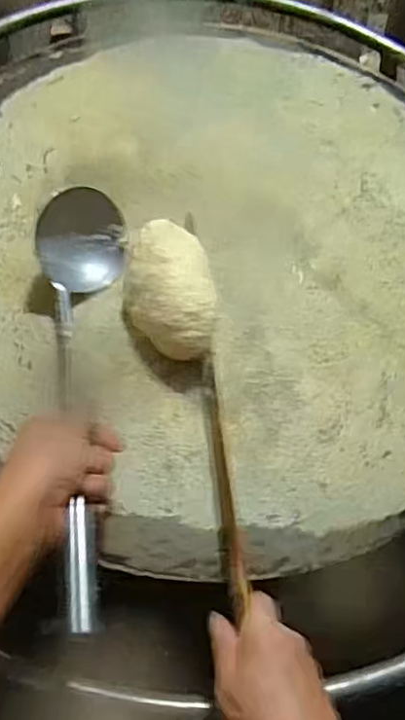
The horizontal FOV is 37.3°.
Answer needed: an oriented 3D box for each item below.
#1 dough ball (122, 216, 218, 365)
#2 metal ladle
[{"bbox_3d":[-0.032,-0.065,0.529,0.073,0.059,0.144,-9,64,-7],"label":"dough ball"},{"bbox_3d":[-0.094,0.018,0.470,0.069,0.087,0.363,-3,57,-4],"label":"metal ladle"}]

